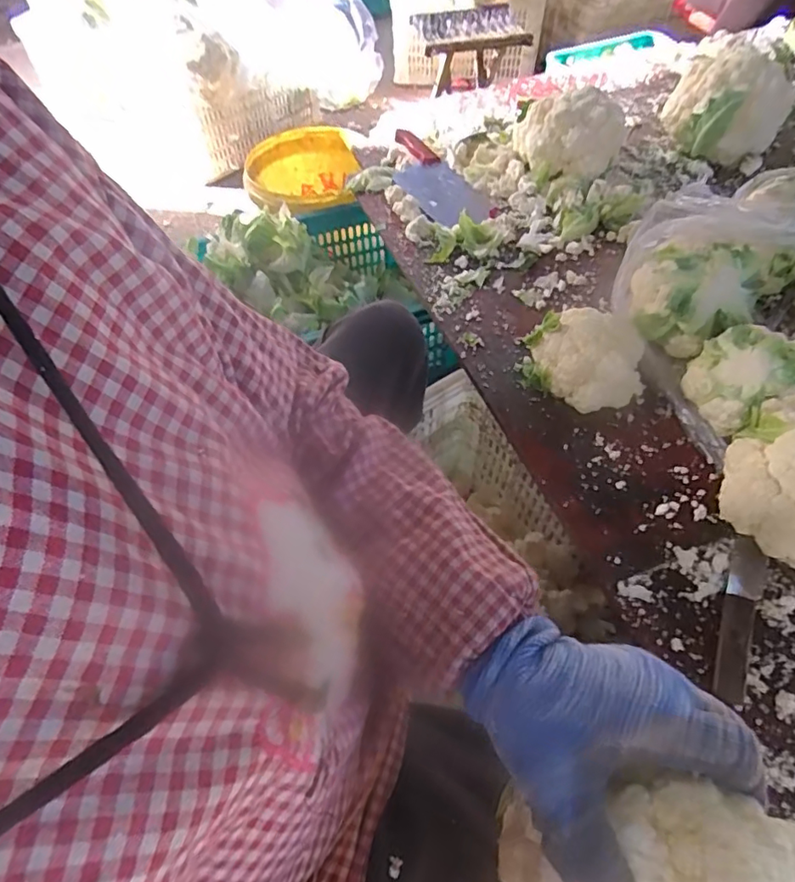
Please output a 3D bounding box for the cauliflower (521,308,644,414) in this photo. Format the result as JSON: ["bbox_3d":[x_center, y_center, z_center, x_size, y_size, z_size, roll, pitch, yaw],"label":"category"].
[{"bbox_3d":[0.214,-0.093,0.621,0.121,0.080,0.111,-1,54,1],"label":"cauliflower"}]

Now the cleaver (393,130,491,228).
[{"bbox_3d":[0.044,-0.445,0.917,0.115,0.027,0.292,-31,59,-19],"label":"cleaver"}]

